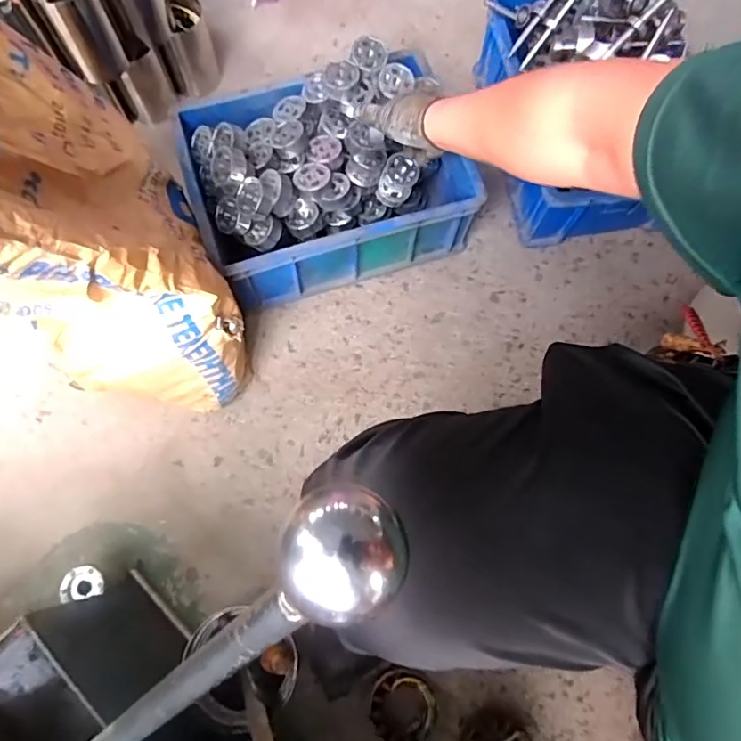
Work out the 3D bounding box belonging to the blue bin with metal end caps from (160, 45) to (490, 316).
[{"bbox_3d":[-0.068,-0.294,0.797,0.391,0.191,0.277,-17,74,-7],"label":"blue bin with metal end caps"}]

